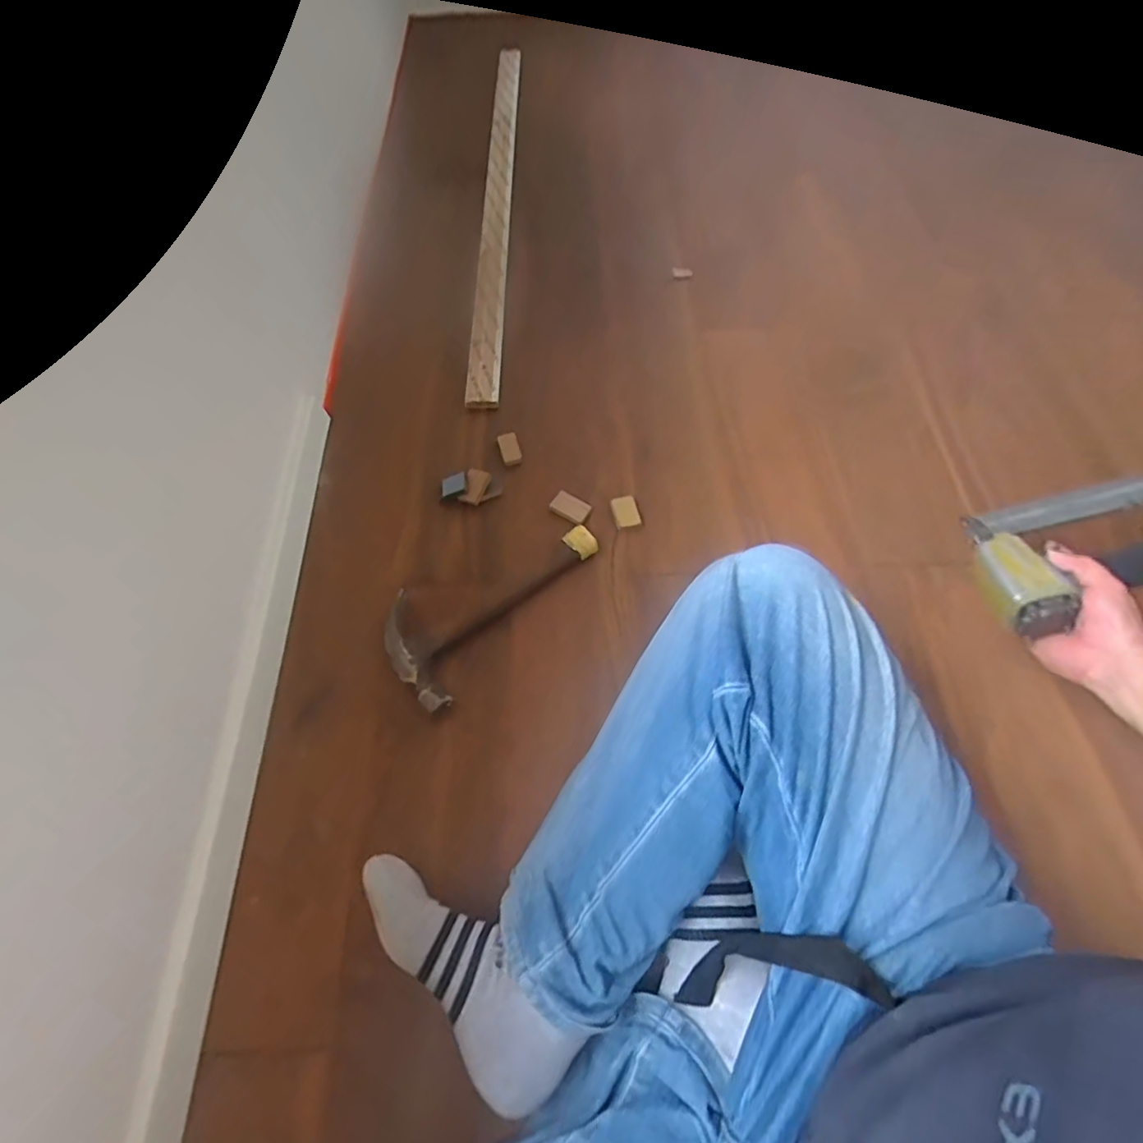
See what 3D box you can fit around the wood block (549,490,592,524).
[{"bbox_3d":[-0.001,-0.087,0.779,0.048,0.010,0.031,28,60,12],"label":"wood block"}]

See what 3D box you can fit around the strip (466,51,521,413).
[{"bbox_3d":[-0.142,-0.745,1.156,0.059,0.025,1.150,2,58,-4],"label":"strip"}]

